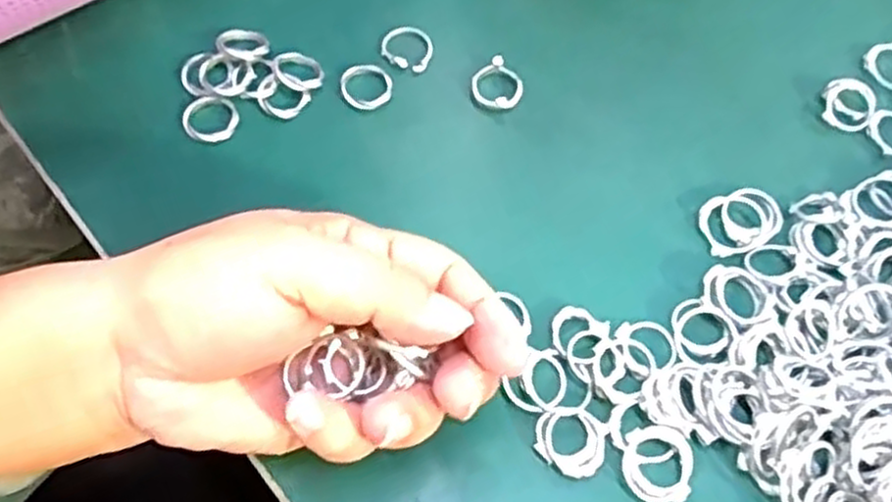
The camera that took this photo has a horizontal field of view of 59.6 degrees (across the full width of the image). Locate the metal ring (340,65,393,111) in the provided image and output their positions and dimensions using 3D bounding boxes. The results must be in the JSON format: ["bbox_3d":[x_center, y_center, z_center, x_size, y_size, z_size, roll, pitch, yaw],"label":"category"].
[{"bbox_3d":[-0.033,-0.068,0.319,0.021,0.004,0.021,1,64,-2],"label":"metal ring"}]

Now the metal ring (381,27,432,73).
[{"bbox_3d":[-0.016,-0.087,0.329,0.021,0.004,0.021,1,64,-2],"label":"metal ring"}]

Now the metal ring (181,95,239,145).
[{"bbox_3d":[-0.093,-0.053,0.309,0.021,0.004,0.021,1,64,-2],"label":"metal ring"}]

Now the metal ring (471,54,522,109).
[{"bbox_3d":[0.021,-0.070,0.322,0.021,0.007,0.022,1,64,-2],"label":"metal ring"}]

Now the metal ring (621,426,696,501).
[{"bbox_3d":[0.069,0.069,0.253,0.023,0.004,0.023,1,64,-2],"label":"metal ring"}]

